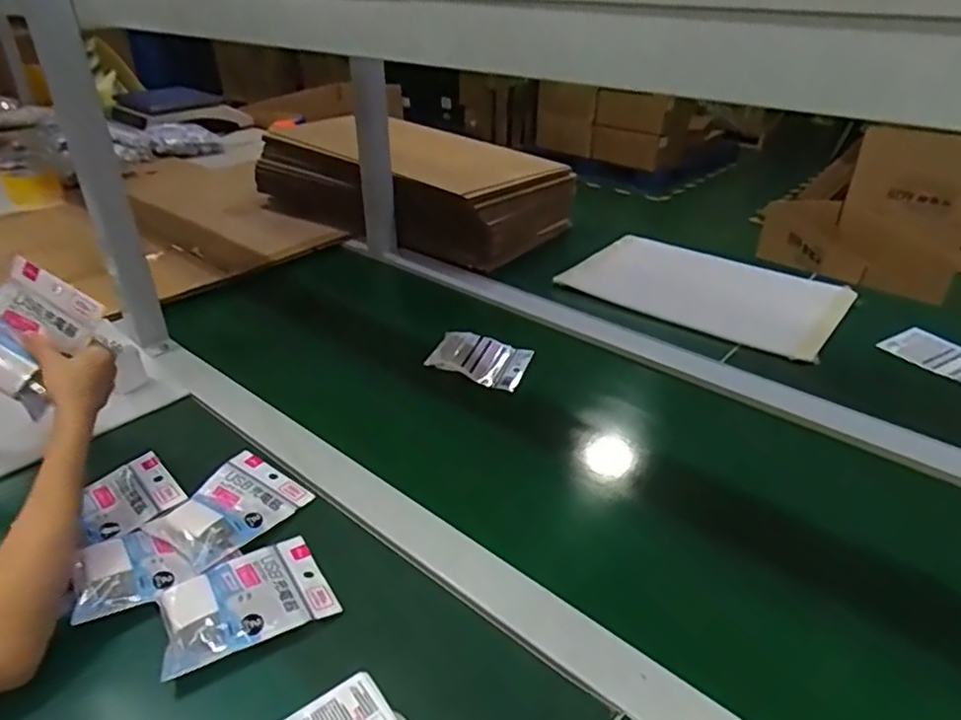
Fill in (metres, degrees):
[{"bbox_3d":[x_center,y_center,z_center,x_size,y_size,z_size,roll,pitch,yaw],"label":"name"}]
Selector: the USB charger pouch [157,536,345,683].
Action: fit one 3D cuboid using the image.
[{"bbox_3d":[-0.198,0.194,0.542,0.131,0.022,0.094,-18,36,-27],"label":"USB charger pouch"}]

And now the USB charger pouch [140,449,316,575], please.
[{"bbox_3d":[-0.242,0.141,0.629,0.089,0.023,0.129,17,36,26],"label":"USB charger pouch"}]

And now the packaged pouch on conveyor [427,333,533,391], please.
[{"bbox_3d":[0.000,0.000,0.894,0.119,0.047,0.080,12,34,19],"label":"packaged pouch on conveyor"}]

